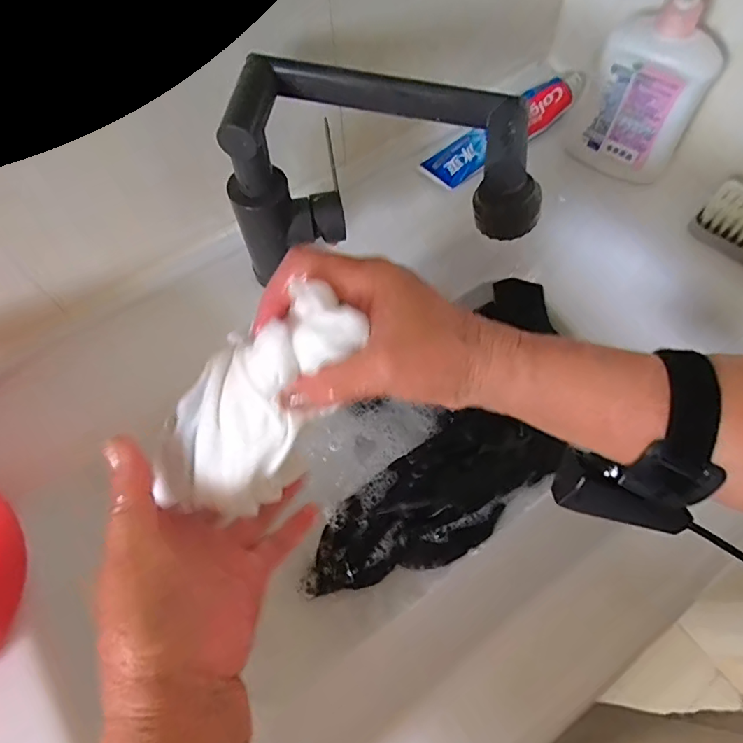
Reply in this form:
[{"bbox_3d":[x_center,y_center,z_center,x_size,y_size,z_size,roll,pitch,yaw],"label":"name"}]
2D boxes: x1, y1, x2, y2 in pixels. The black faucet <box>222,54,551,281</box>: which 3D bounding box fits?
[{"bbox_3d":[0.008,-0.149,0.386,0.228,0.136,0.075,3,63,4],"label":"black faucet"}]

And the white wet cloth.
[{"bbox_3d":[-0.058,0.017,0.263,0.059,0.047,0.136,45,111,21],"label":"white wet cloth"}]

